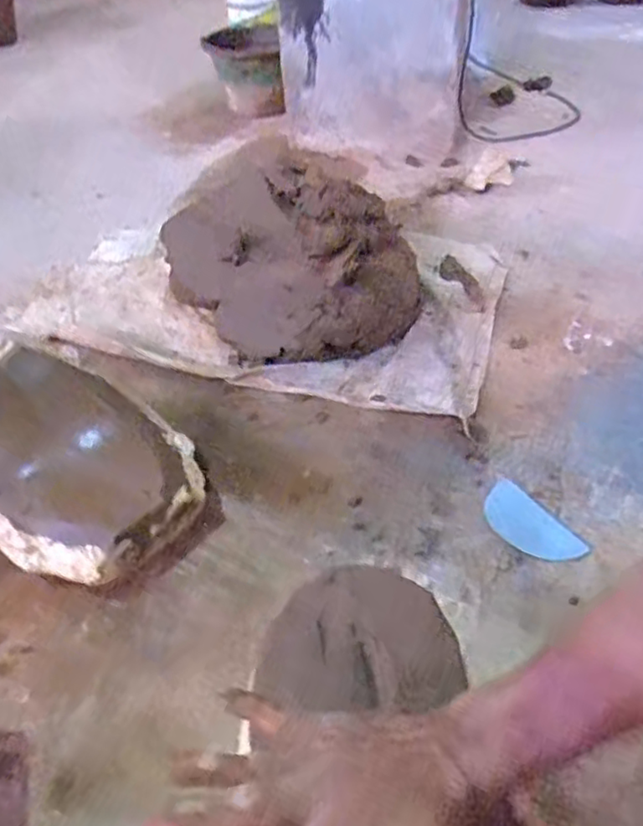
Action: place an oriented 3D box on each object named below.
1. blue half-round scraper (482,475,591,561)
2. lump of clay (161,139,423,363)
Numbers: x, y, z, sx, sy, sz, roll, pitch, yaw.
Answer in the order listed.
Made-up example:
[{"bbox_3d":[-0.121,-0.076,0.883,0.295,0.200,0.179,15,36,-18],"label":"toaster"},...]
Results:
[{"bbox_3d":[0.209,0.113,0.653,0.060,0.004,0.110,-29,51,-23],"label":"blue half-round scraper"},{"bbox_3d":[-0.056,-0.226,0.915,0.251,0.175,0.377,-33,50,-28],"label":"lump of clay"}]

